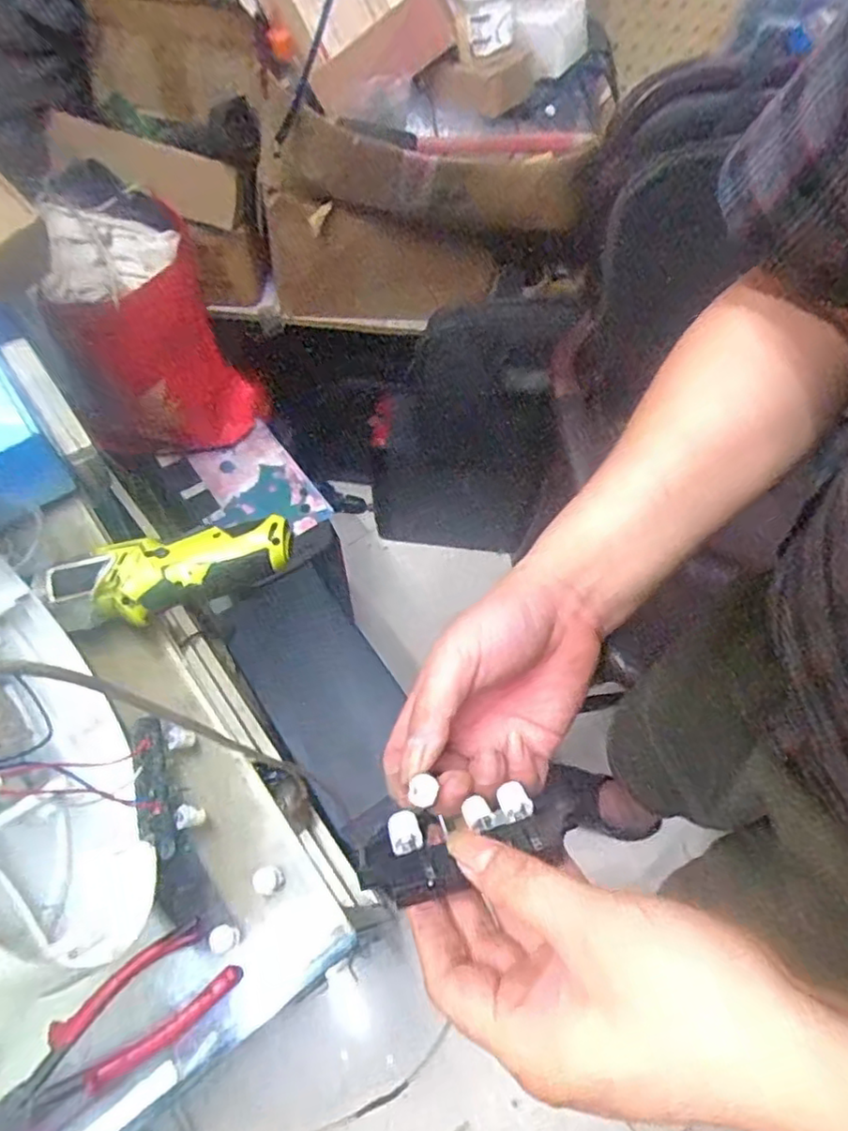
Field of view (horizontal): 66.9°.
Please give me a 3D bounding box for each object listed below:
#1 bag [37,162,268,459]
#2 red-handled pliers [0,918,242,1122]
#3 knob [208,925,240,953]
[{"bbox_3d":[-0.437,-0.338,1.057,0.174,0.432,0.291,13,62,5],"label":"bag"},{"bbox_3d":[-0.170,0.256,0.361,0.127,0.012,0.049,-29,66,-16],"label":"red-handled pliers"},{"bbox_3d":[-0.119,0.223,0.383,0.015,0.013,0.014,1,61,-1],"label":"knob"}]

